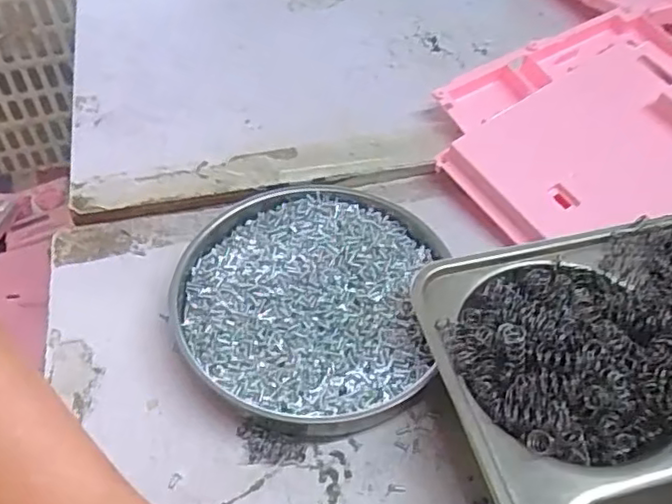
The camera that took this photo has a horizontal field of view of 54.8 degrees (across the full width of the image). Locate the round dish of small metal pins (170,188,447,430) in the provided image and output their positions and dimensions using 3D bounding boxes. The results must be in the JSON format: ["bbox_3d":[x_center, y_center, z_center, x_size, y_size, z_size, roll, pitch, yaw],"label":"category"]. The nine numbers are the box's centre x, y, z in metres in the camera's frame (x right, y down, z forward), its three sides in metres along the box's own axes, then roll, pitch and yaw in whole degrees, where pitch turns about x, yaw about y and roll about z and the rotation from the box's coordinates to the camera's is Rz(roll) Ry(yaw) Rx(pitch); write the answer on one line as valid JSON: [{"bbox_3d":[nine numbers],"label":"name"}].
[{"bbox_3d":[-0.016,0.022,0.317,0.122,0.017,0.128,0,50,0],"label":"round dish of small metal pins"}]

